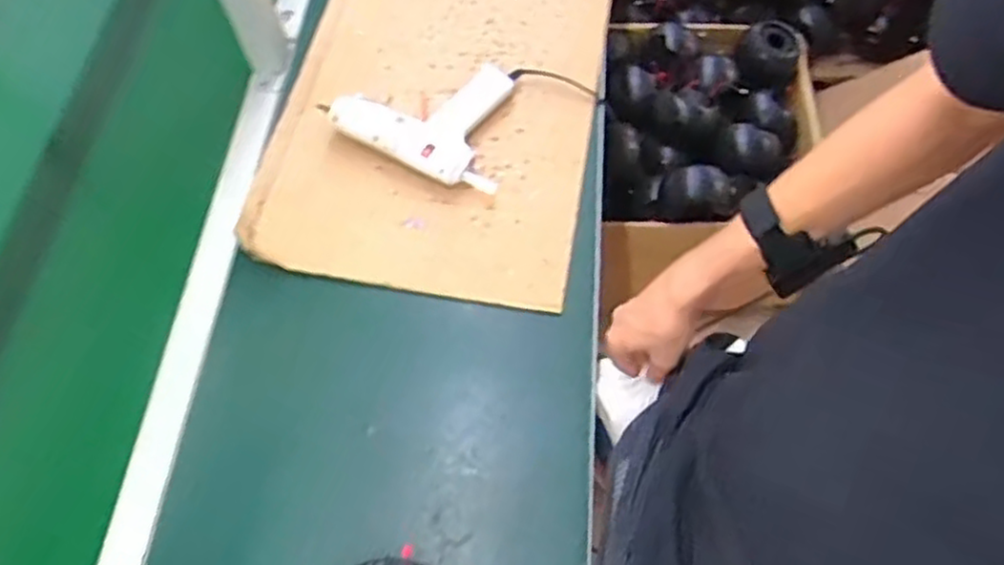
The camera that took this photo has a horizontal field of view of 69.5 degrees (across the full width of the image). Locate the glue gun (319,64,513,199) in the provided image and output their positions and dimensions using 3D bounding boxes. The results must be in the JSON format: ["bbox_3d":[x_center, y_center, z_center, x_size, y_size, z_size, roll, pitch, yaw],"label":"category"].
[{"bbox_3d":[-0.081,-0.204,0.856,0.221,0.045,0.165,23,66,13],"label":"glue gun"}]

